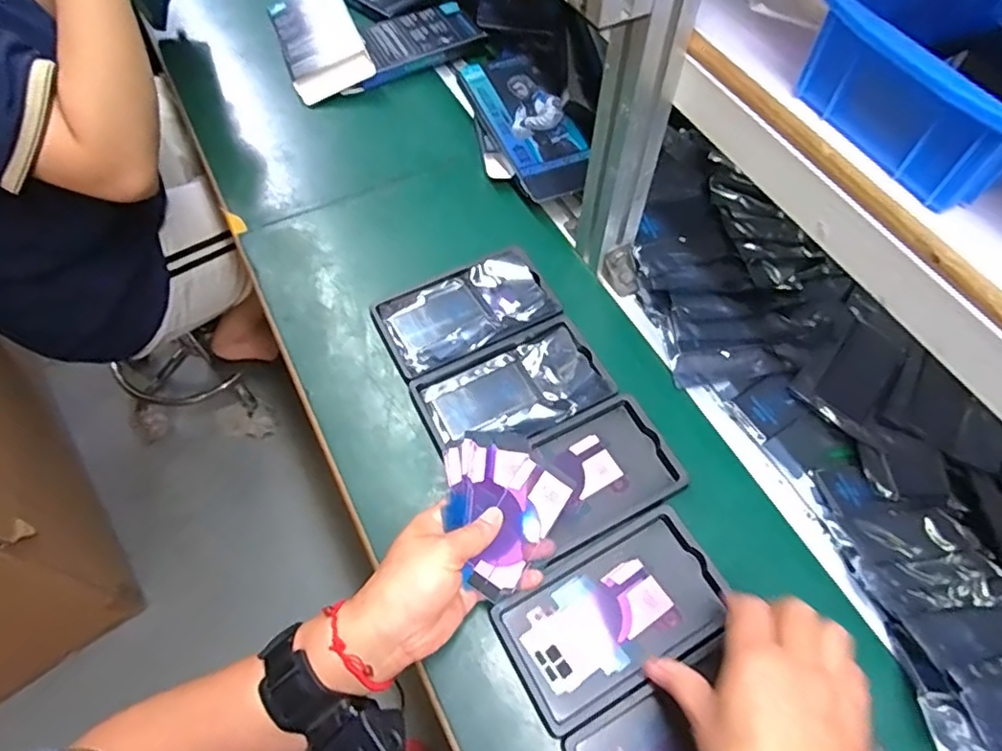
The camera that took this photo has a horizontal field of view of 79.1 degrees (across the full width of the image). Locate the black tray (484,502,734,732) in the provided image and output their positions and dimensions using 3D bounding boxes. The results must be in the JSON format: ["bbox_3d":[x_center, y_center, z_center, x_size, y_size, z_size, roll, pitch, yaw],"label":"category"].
[{"bbox_3d":[0.083,0.172,0.441,0.160,0.021,0.094,-24,63,-15],"label":"black tray"}]

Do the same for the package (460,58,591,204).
[{"bbox_3d":[0.031,-0.271,0.654,0.084,0.010,0.186,-25,74,-11],"label":"package"}]

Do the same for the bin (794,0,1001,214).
[{"bbox_3d":[0.286,-0.181,0.350,0.195,0.063,0.127,-24,63,-15],"label":"bin"}]

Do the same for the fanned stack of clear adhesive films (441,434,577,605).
[{"bbox_3d":[-0.005,0.089,0.434,0.090,0.012,0.096,37,68,0],"label":"fanned stack of clear adhesive films"}]

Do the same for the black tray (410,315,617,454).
[{"bbox_3d":[0.010,0.011,0.528,0.155,0.015,0.096,-24,63,-14],"label":"black tray"}]

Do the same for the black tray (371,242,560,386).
[{"bbox_3d":[-0.032,-0.060,0.568,0.157,0.015,0.100,-27,64,-16],"label":"black tray"}]

